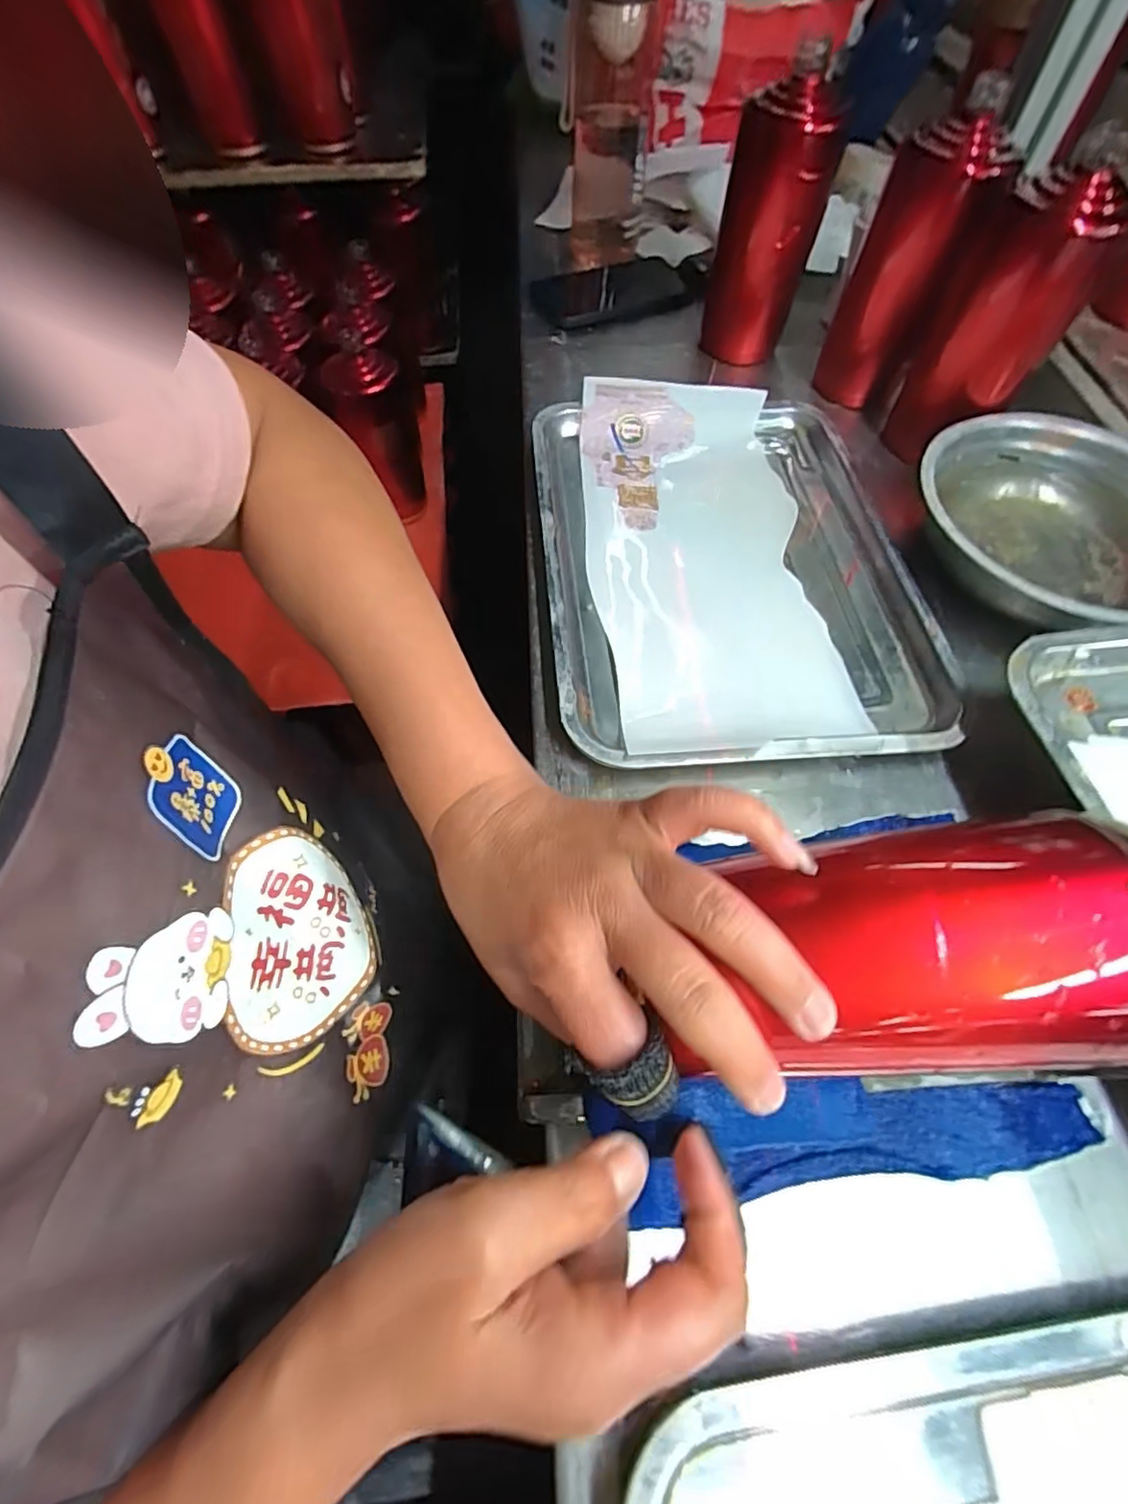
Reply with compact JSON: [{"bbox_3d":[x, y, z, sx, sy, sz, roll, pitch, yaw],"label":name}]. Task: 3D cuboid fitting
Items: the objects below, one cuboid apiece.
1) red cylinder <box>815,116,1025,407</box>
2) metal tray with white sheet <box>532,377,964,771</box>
[{"bbox_3d":[0.270,-0.381,0.462,0.069,0.160,0.058,11,62,10],"label":"red cylinder"},{"bbox_3d":[0.112,-0.148,0.422,0.251,0.030,0.347,-4,61,-2],"label":"metal tray with white sheet"}]

